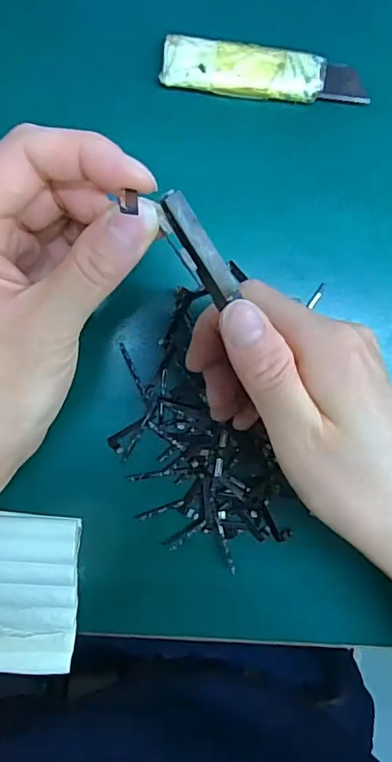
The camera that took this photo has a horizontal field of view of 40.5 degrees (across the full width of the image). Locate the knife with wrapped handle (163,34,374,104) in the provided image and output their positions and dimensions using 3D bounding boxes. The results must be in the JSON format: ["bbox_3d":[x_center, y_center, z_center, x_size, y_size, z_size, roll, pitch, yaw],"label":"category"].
[{"bbox_3d":[0.036,-0.158,0.273,0.104,0.008,0.024,5,94,-6],"label":"knife with wrapped handle"}]

